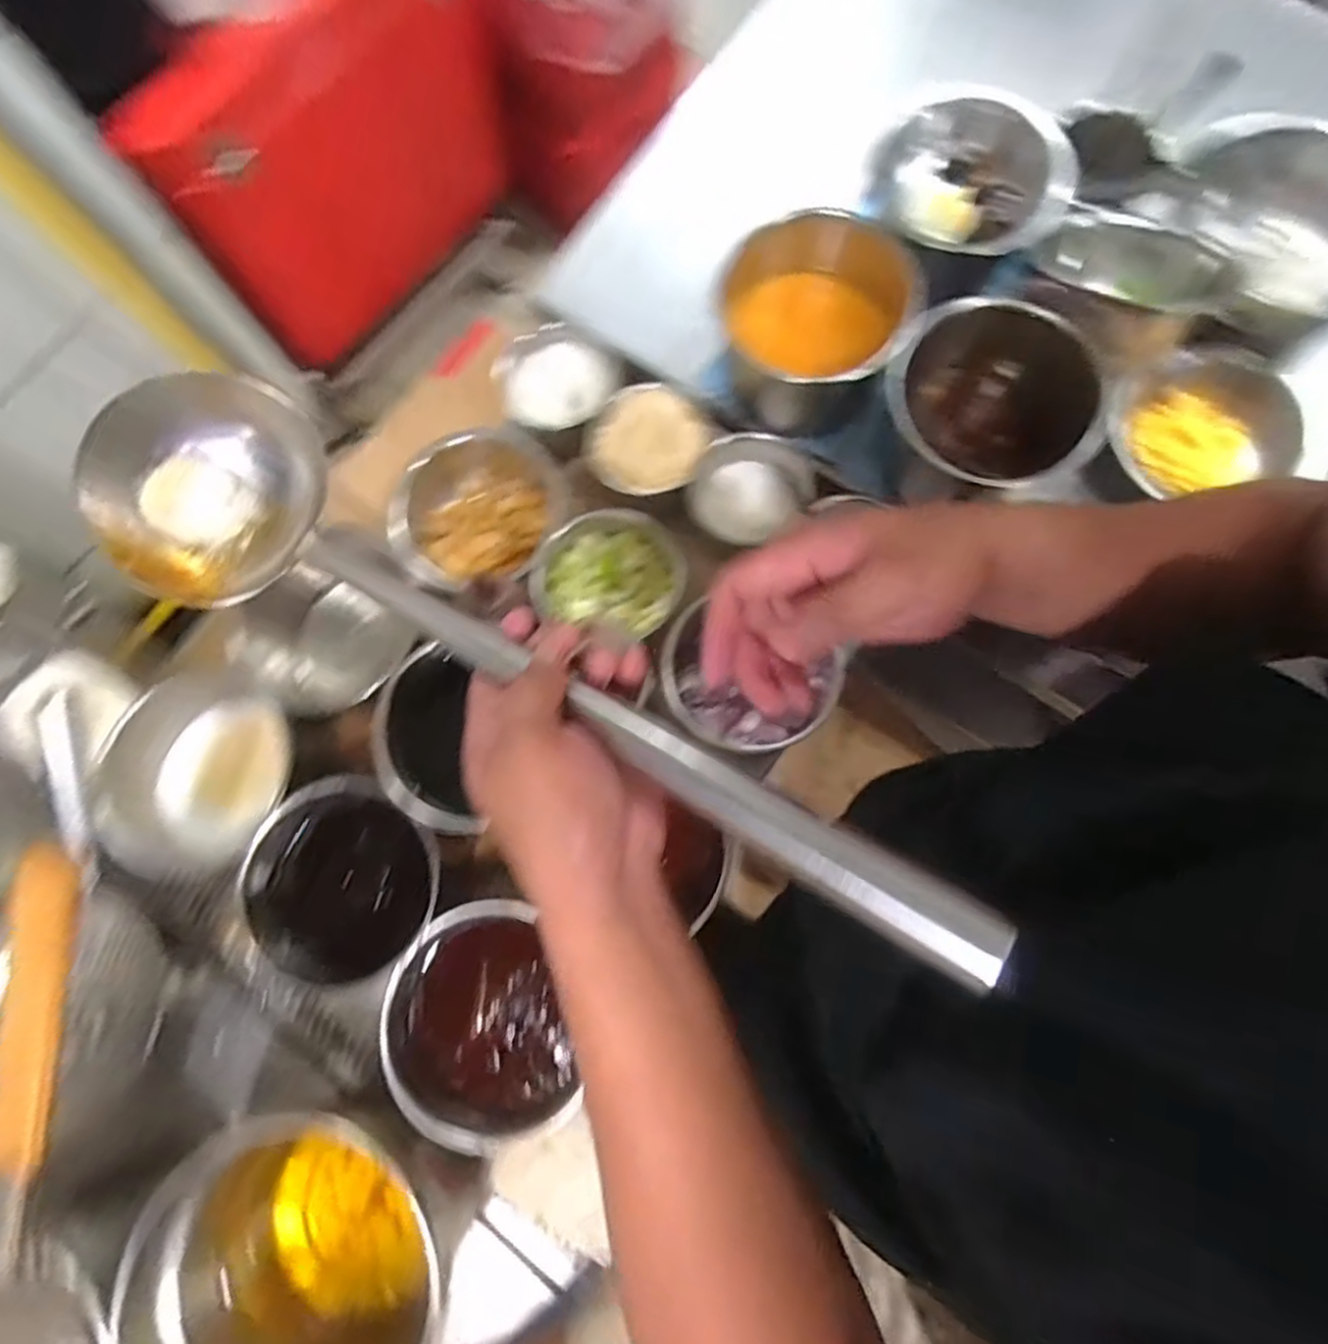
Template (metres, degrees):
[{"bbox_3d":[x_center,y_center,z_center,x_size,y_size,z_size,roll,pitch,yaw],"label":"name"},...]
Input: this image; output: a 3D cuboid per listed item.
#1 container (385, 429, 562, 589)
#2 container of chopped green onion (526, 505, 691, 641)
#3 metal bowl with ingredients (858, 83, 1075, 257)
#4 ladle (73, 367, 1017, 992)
[{"bbox_3d":[-0.200,-0.163,0.766,0.175,0.102,0.164,1,77,2],"label":"container"},{"bbox_3d":[-0.056,-0.091,0.728,0.137,0.072,0.132,0,77,1],"label":"container of chopped green onion"},{"bbox_3d":[0.282,-0.460,0.671,0.171,0.053,0.182,0,77,1],"label":"metal bowl with ingredients"},{"bbox_3d":[-0.108,-0.032,0.392,0.598,0.090,0.137,25,78,22],"label":"ladle"}]

